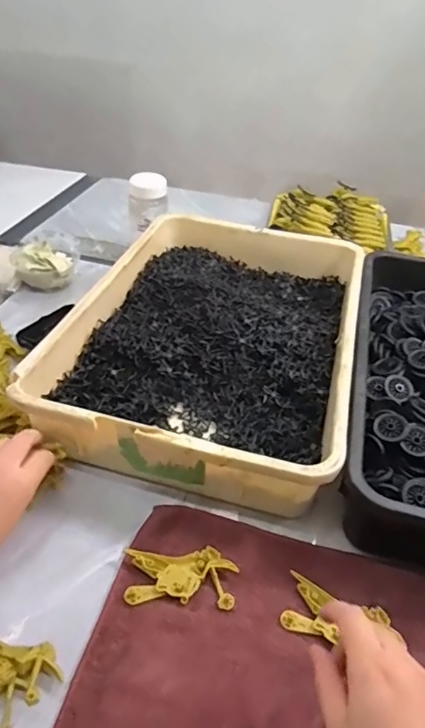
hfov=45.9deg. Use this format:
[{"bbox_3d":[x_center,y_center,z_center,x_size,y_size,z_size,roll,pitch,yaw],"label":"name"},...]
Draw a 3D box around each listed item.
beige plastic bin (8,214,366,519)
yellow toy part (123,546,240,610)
[{"bbox_3d":[0.014,-0.049,0.702,0.346,0.091,0.512,12,40,11],"label":"beige plastic bin"},{"bbox_3d":[-0.030,0.199,0.469,0.100,0.011,0.051,4,40,0],"label":"yellow toy part"}]

